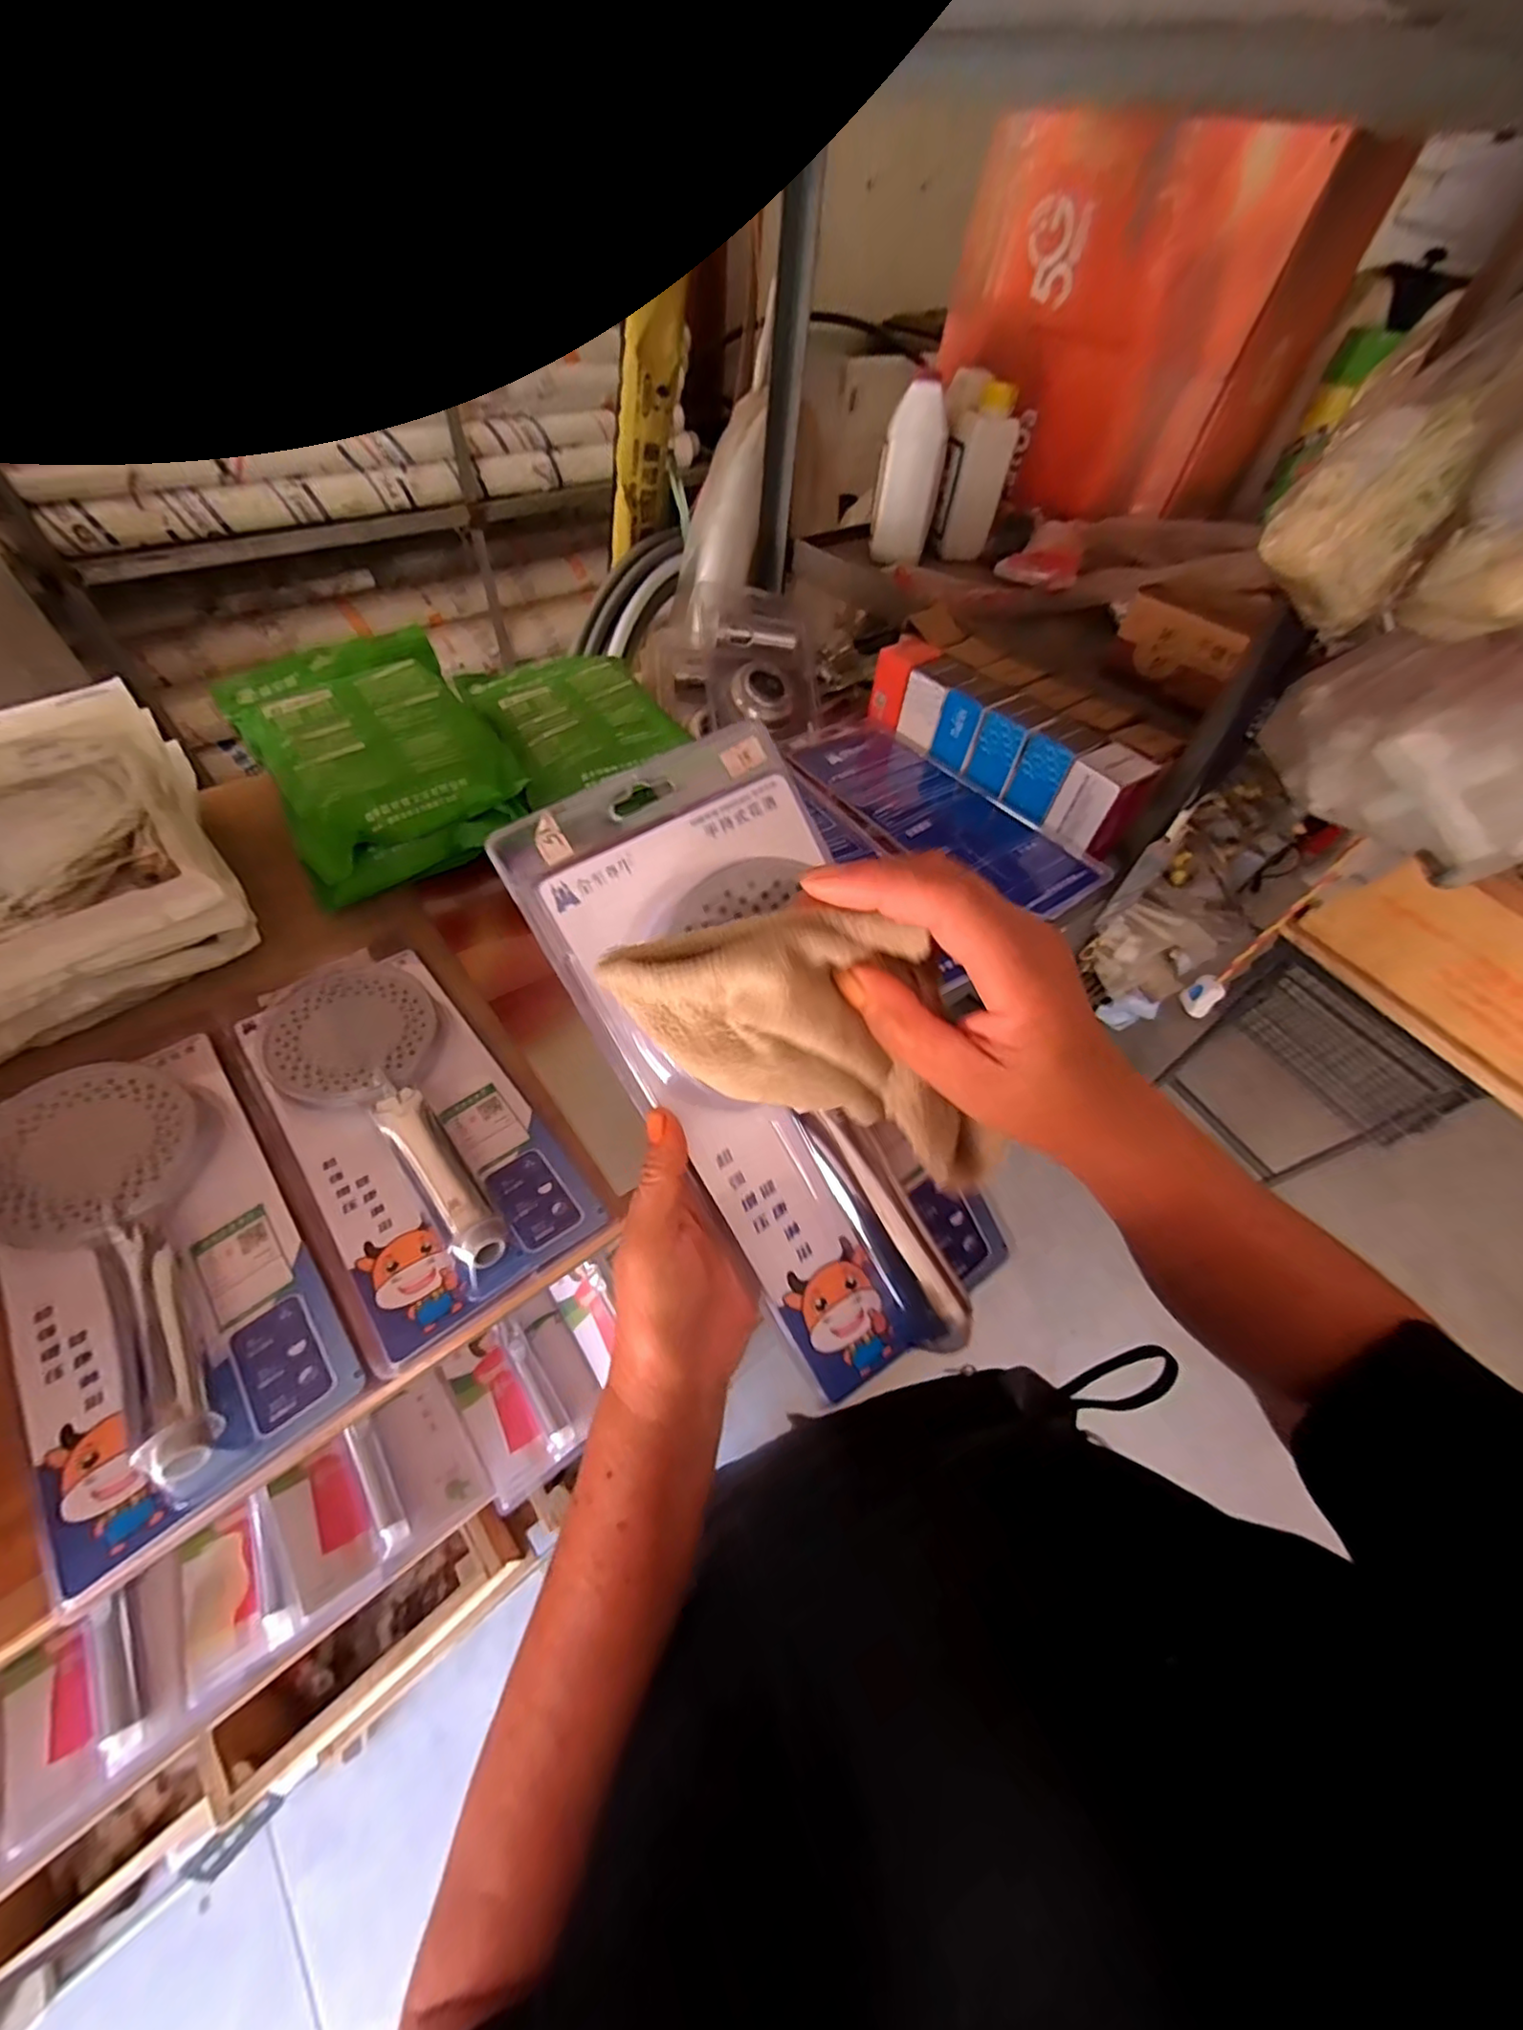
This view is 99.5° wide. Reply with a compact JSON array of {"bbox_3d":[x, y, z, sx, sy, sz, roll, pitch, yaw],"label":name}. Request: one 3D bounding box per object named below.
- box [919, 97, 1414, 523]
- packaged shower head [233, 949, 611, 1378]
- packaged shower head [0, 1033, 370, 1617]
[{"bbox_3d":[0.486,-0.912,0.877,0.432,0.330,0.257,38,59,21],"label":"box"},{"bbox_3d":[-0.227,0.054,0.400,0.133,0.038,0.280,-33,62,-25],"label":"packaged shower head"},{"bbox_3d":[-0.336,0.127,0.346,0.133,0.040,0.277,-34,63,-26],"label":"packaged shower head"}]

